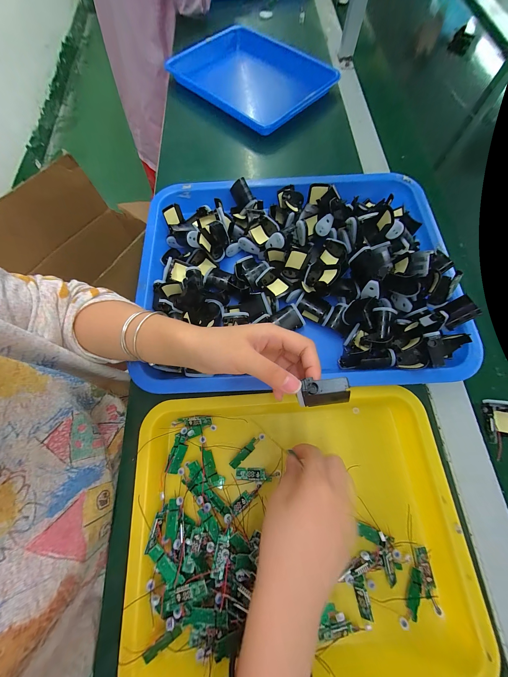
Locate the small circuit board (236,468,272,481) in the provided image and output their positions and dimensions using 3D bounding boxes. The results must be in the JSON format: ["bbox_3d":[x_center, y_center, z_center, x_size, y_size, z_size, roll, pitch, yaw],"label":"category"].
[{"bbox_3d":[-0.001,0.160,0.267,0.041,0.004,0.013,0,71,1],"label":"small circuit board"}]

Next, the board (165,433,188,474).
[{"bbox_3d":[-0.092,0.138,0.270,0.016,0.005,0.042,9,72,4],"label":"board"}]

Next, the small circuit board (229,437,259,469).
[{"bbox_3d":[-0.011,0.139,0.274,0.043,0.007,0.010,-43,76,-12],"label":"small circuit board"}]

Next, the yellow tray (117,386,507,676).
[{"bbox_3d":[0.044,0.191,0.239,0.331,0.026,0.255,-3,71,0],"label":"yellow tray"}]

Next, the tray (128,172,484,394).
[{"bbox_3d":[0.056,-0.098,0.326,0.416,0.060,0.334,-2,71,1],"label":"tray"}]

